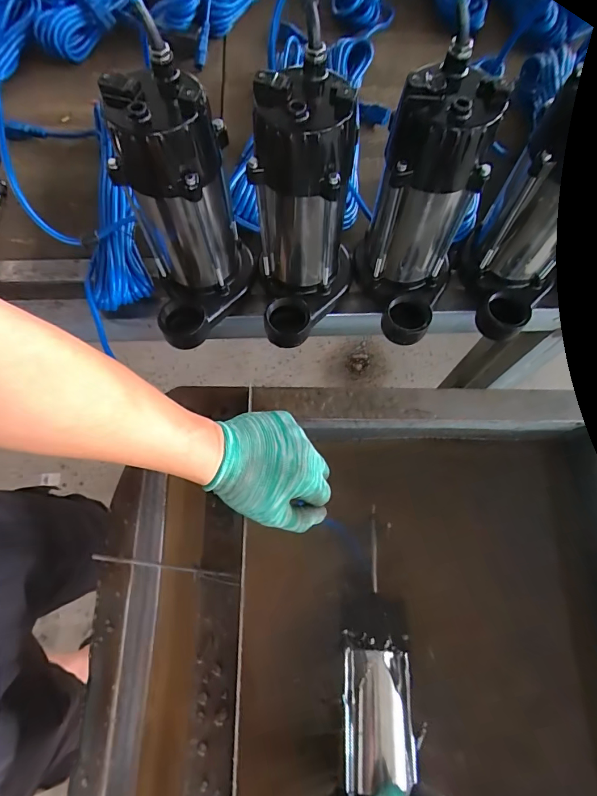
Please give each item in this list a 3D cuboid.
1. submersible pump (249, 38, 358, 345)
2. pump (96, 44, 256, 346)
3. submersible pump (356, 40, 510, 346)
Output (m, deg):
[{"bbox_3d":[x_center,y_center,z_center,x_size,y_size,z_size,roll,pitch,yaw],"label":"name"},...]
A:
[{"bbox_3d":[0.001,-0.173,0.427,0.113,0.227,0.159,9,70,3],"label":"submersible pump"},{"bbox_3d":[-0.115,-0.173,0.427,0.113,0.226,0.149,-9,70,-4],"label":"pump"},{"bbox_3d":[0.125,-0.177,0.437,0.111,0.241,0.150,16,70,6],"label":"submersible pump"}]

